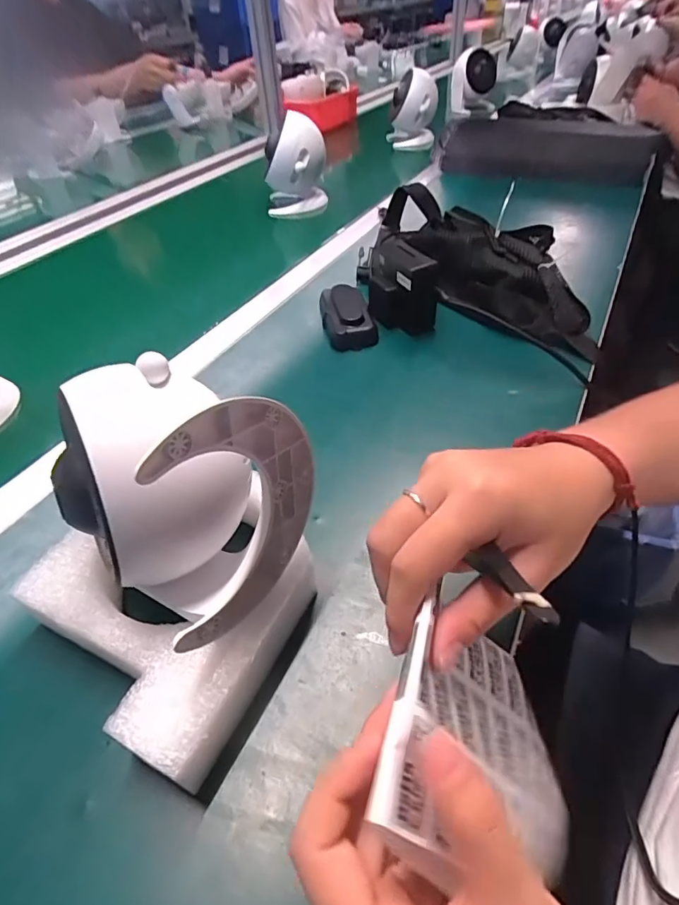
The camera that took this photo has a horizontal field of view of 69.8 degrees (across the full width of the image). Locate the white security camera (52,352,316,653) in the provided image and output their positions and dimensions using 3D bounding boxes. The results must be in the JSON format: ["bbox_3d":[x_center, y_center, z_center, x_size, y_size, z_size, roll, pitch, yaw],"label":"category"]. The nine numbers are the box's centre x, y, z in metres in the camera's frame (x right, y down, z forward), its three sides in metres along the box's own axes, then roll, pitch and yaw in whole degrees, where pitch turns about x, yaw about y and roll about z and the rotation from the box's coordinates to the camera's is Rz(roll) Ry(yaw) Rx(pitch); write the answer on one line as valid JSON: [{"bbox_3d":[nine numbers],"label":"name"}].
[{"bbox_3d":[-0.080,0.012,0.250,0.096,0.104,0.092,19,49,23],"label":"white security camera"}]

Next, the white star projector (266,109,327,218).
[{"bbox_3d":[-0.075,-0.484,0.824,0.102,0.147,0.083,-6,44,-1],"label":"white star projector"}]

